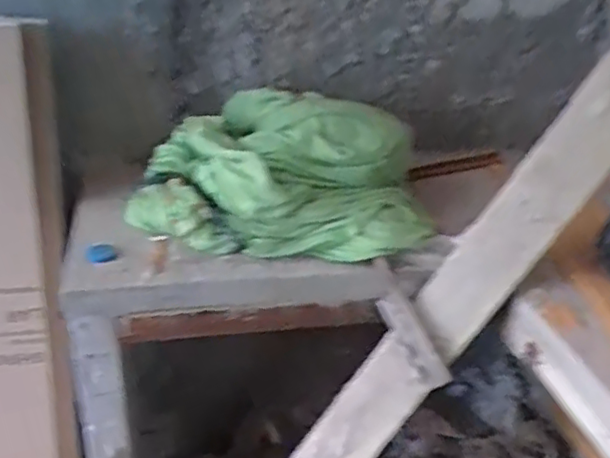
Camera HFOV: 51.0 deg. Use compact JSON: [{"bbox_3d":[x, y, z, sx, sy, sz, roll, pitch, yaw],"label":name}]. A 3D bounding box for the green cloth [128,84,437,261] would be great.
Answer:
[{"bbox_3d":[-0.059,-0.108,1.260,0.562,0.236,0.238,3,30,-2],"label":"green cloth"}]

